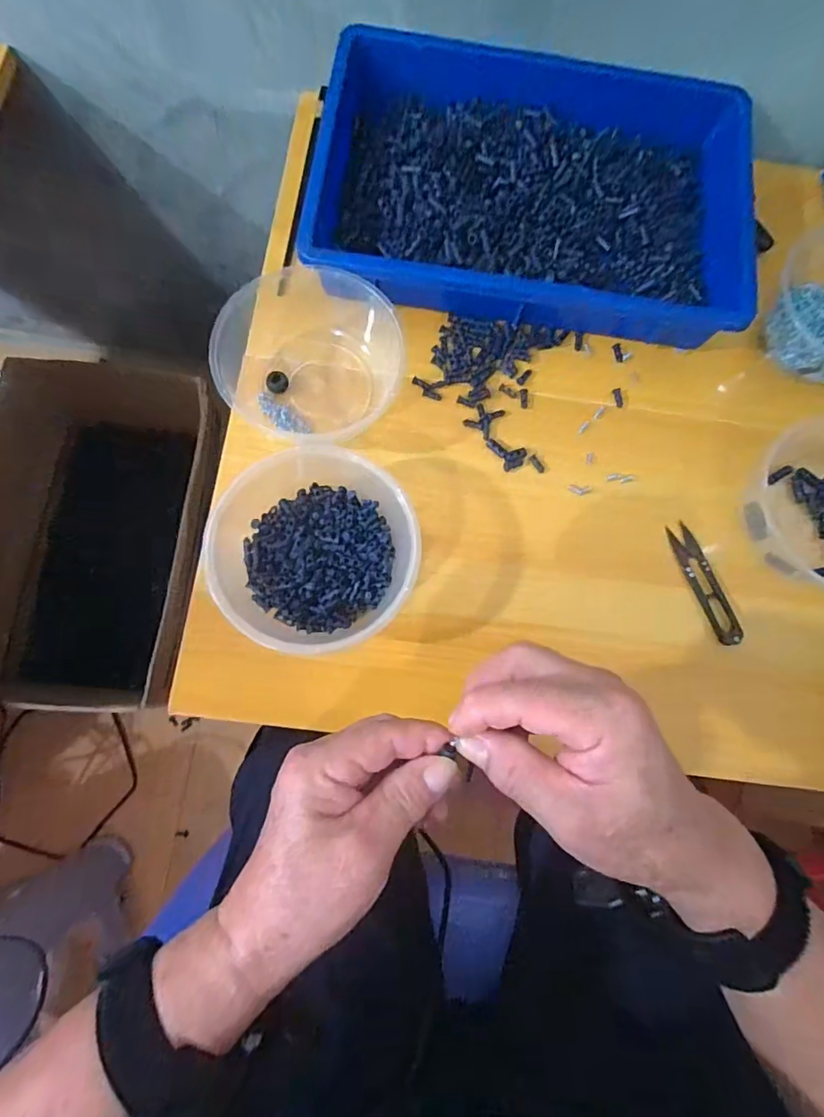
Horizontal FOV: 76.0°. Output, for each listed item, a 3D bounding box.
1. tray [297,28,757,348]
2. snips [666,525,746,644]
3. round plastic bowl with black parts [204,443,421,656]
[{"bbox_3d":[0.101,-0.332,0.459,0.357,0.050,0.264,5,80,-1],"label":"tray"},{"bbox_3d":[0.233,0.019,0.419,0.022,0.015,0.100,-18,81,-5],"label":"snips"},{"bbox_3d":[-0.068,-0.007,0.390,0.140,0.064,0.145,0,80,-2],"label":"round plastic bowl with black parts"}]

